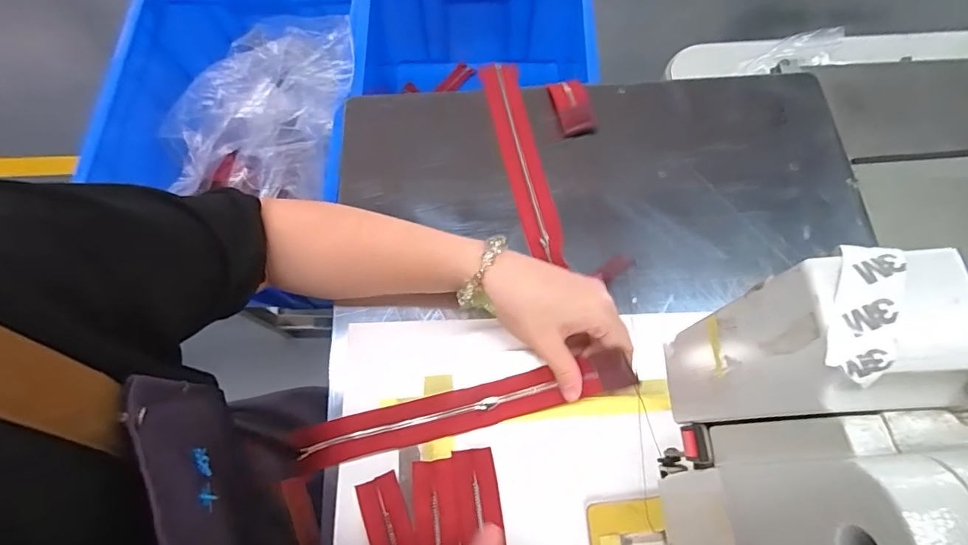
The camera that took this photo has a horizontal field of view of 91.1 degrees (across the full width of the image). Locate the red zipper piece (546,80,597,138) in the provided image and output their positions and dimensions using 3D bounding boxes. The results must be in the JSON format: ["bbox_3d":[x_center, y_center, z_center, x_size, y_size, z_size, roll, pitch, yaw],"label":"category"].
[{"bbox_3d":[0.083,-0.157,0.451,0.031,0.013,0.056,-14,71,-4],"label":"red zipper piece"}]

